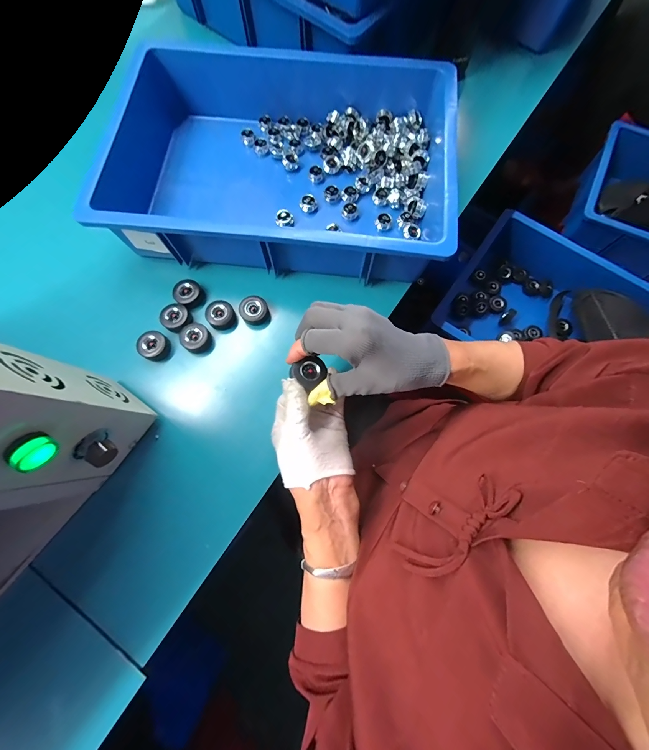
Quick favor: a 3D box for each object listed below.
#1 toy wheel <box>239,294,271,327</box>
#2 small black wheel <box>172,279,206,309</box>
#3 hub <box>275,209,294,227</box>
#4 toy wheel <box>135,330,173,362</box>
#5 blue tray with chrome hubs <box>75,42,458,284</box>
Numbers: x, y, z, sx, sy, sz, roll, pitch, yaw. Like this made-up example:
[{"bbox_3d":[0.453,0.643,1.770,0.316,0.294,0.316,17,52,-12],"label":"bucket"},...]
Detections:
[{"bbox_3d":[-0.096,-0.088,0.423,0.038,0.022,0.036,0,76,-1],"label":"toy wheel"},{"bbox_3d":[-0.188,-0.113,0.427,0.037,0.019,0.036,0,76,-1],"label":"small black wheel"},{"bbox_3d":[-0.059,-0.230,0.452,0.026,0.016,0.023,-10,76,-3],"label":"hub"},{"bbox_3d":[-0.223,-0.038,0.406,0.035,0.023,0.037,0,76,-1],"label":"toy wheel"},{"bbox_3d":[-0.067,-0.293,0.431,0.459,0.097,0.301,6,76,1],"label":"blue tray with chrome hubs"}]

